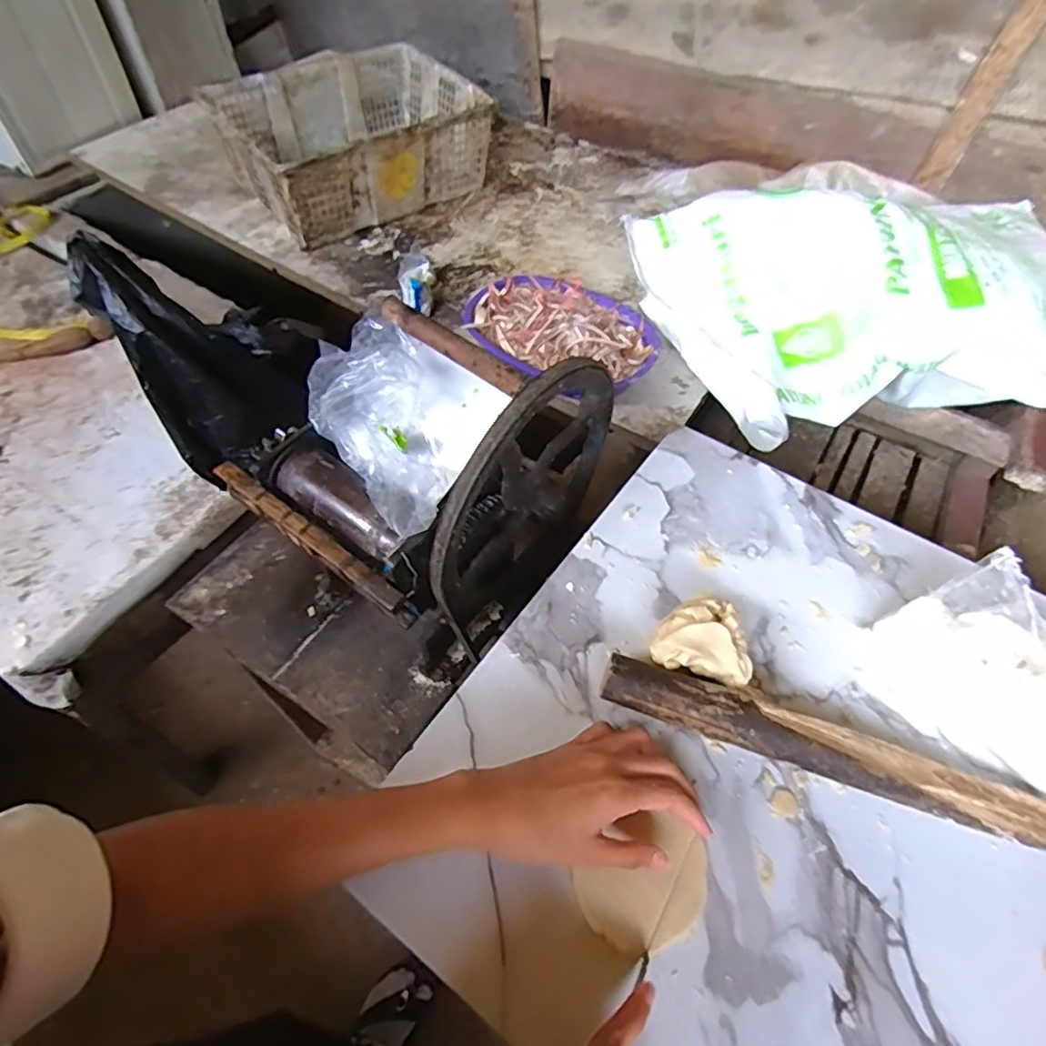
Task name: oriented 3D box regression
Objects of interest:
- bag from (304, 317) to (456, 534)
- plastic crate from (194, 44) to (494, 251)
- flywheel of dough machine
[{"bbox_3d":[-0.127,-0.081,0.548,0.111,0.069,0.200,-20,82,-16],"label":"bag"},{"bbox_3d":[-0.339,-0.770,1.226,0.469,0.162,0.361,-34,64,-23],"label":"plastic crate"},{"bbox_3d":[0.011,-0.014,0.586,0.034,0.312,0.268,31,60,17],"label":"flywheel of dough machine"}]

